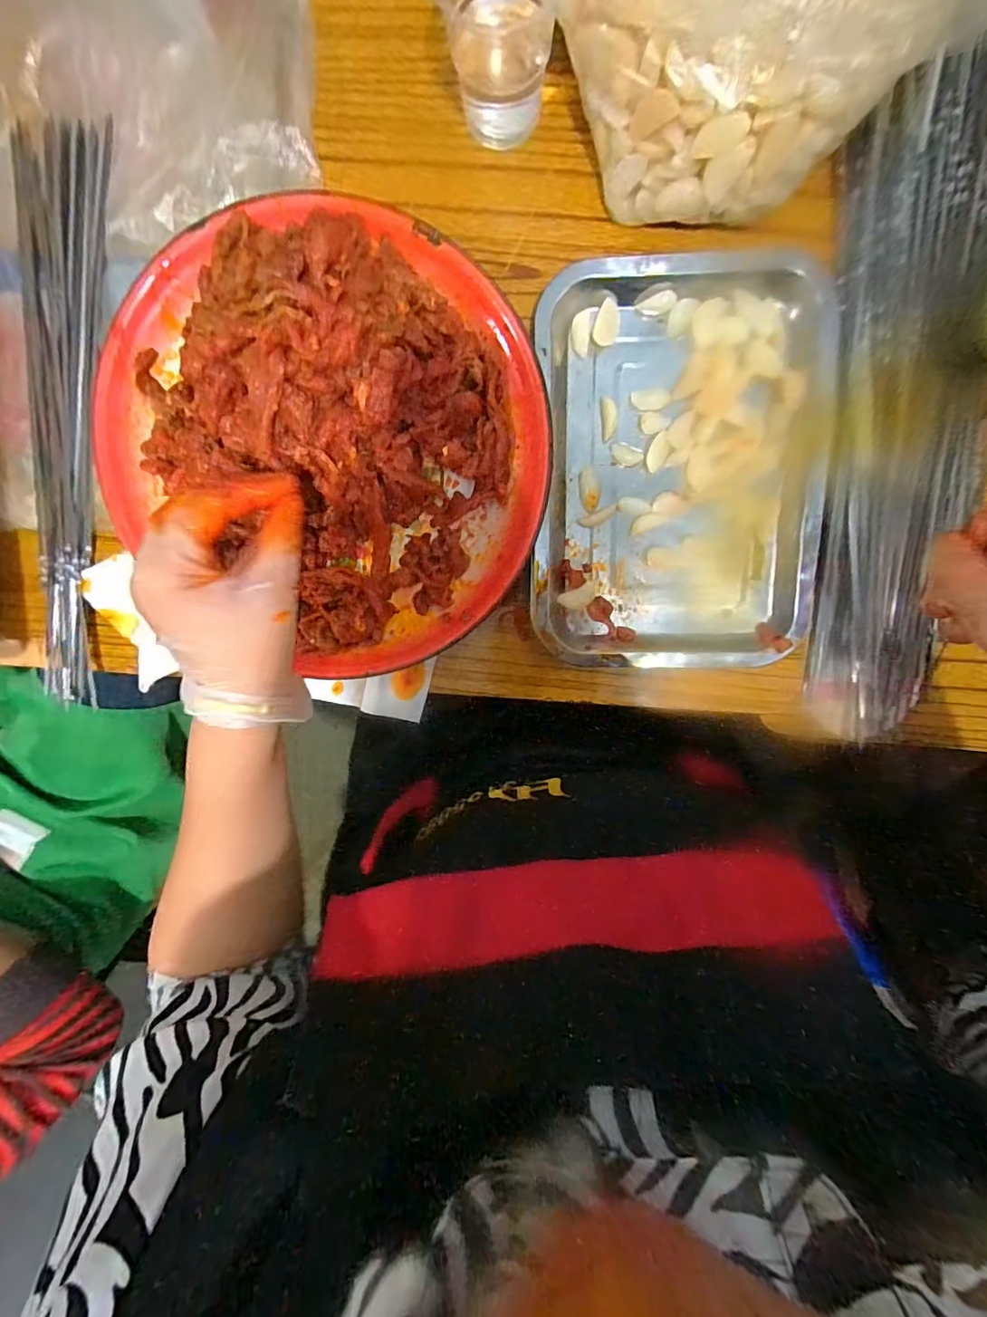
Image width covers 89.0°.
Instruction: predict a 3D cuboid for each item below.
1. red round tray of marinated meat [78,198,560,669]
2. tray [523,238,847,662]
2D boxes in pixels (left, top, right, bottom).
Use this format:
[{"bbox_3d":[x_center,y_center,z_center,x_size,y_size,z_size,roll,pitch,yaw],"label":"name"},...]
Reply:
[{"bbox_3d":[-0.107,-0.136,0.317,0.287,0.071,0.270,0,99,-1],"label":"red round tray of marinated meat"},{"bbox_3d":[0.123,-0.125,0.336,0.183,0.024,0.259,0,99,-1],"label":"tray"}]

